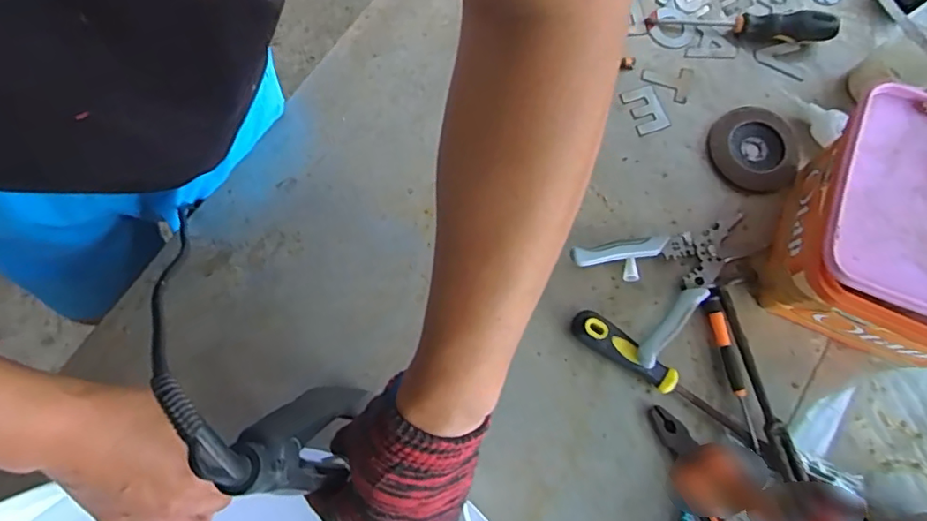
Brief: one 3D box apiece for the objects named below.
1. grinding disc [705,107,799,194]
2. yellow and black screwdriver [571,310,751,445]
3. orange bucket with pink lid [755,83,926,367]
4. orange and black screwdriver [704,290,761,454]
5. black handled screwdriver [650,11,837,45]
[{"bbox_3d":[0.310,-0.117,0.583,0.087,0.008,0.096,-31,78,-9],"label":"grinding disc"},{"bbox_3d":[0.184,0.108,0.512,0.187,0.027,0.027,34,77,7],"label":"yellow and black screwdriver"},{"bbox_3d":[0.393,-0.017,0.490,0.191,0.141,0.195,24,76,4],"label":"orange bucket with pink lid"},{"bbox_3d":[0.254,0.103,0.520,0.013,0.011,0.148,-8,76,-4],"label":"orange and black screwdriver"},{"bbox_3d":[0.312,-0.263,0.612,0.193,0.031,0.034,3,75,-1],"label":"black handled screwdriver"}]

